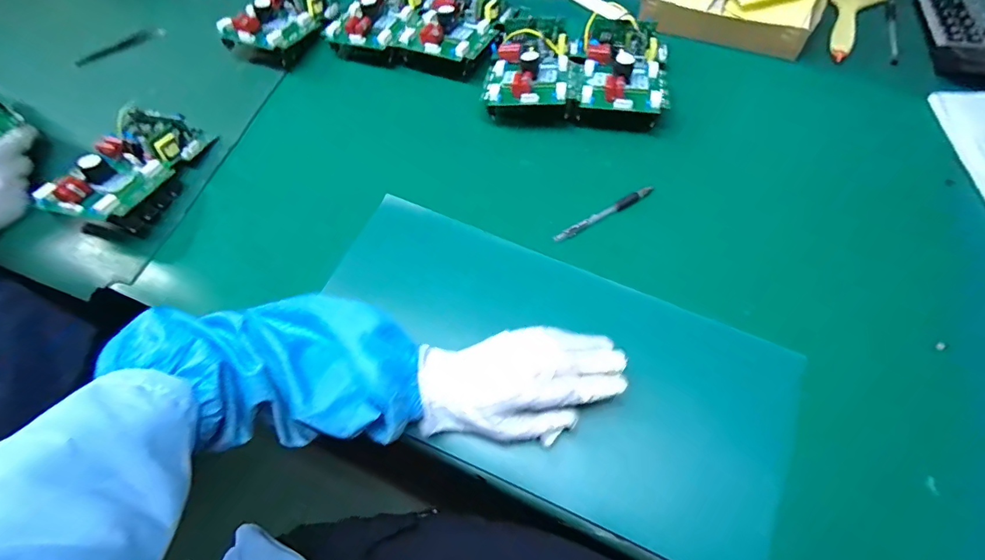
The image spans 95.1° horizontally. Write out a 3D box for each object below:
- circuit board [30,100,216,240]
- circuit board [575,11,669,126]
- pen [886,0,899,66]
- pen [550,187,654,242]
[{"bbox_3d":[-0.428,-0.135,0.534,0.103,0.063,0.166,10,65,9],"label":"circuit board"},{"bbox_3d":[0.163,-0.267,0.559,0.108,0.048,0.174,7,66,7],"label":"circuit board"},{"bbox_3d":[0.536,-0.332,0.603,0.011,0.010,0.128,13,66,10],"label":"pen"},{"bbox_3d":[0.125,-0.074,0.499,0.125,0.013,0.011,-28,67,-9],"label":"pen"}]

